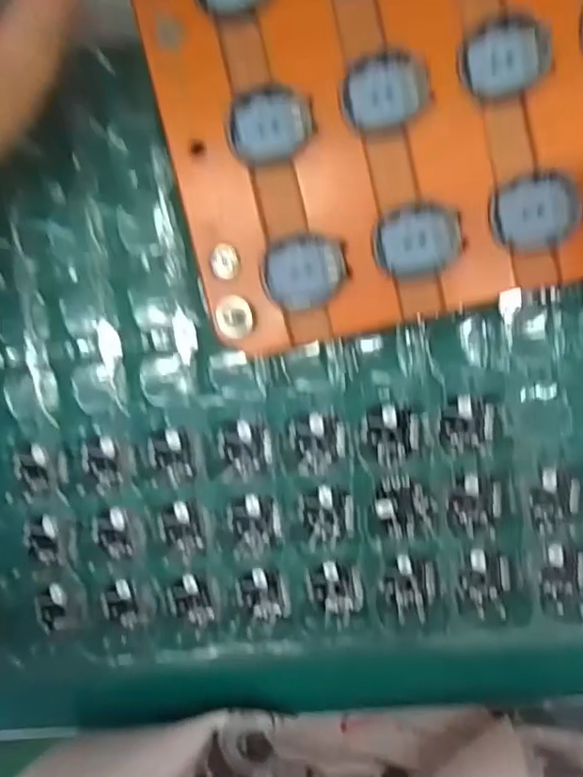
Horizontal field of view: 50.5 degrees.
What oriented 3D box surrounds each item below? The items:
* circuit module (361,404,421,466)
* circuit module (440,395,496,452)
[{"bbox_3d":[0.042,0.020,0.260,0.023,0.004,0.025,-1,94,5],"label":"circuit module"},{"bbox_3d":[0.074,0.015,0.257,0.021,0.004,0.023,-4,94,5],"label":"circuit module"}]

